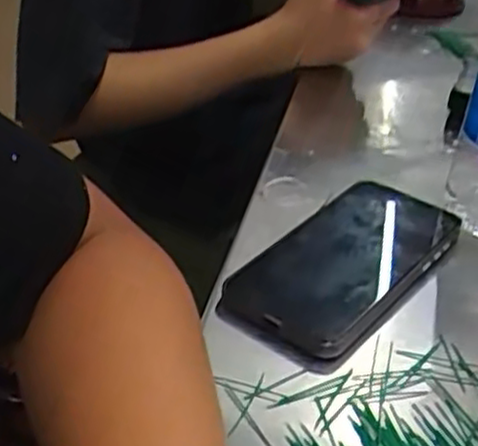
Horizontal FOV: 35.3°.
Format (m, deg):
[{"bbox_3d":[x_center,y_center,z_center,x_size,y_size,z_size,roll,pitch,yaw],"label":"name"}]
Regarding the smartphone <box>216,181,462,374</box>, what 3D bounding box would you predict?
[{"bbox_3d":[0.067,0.022,0.453,0.081,0.018,0.162,28,45,31],"label":"smartphone"}]

